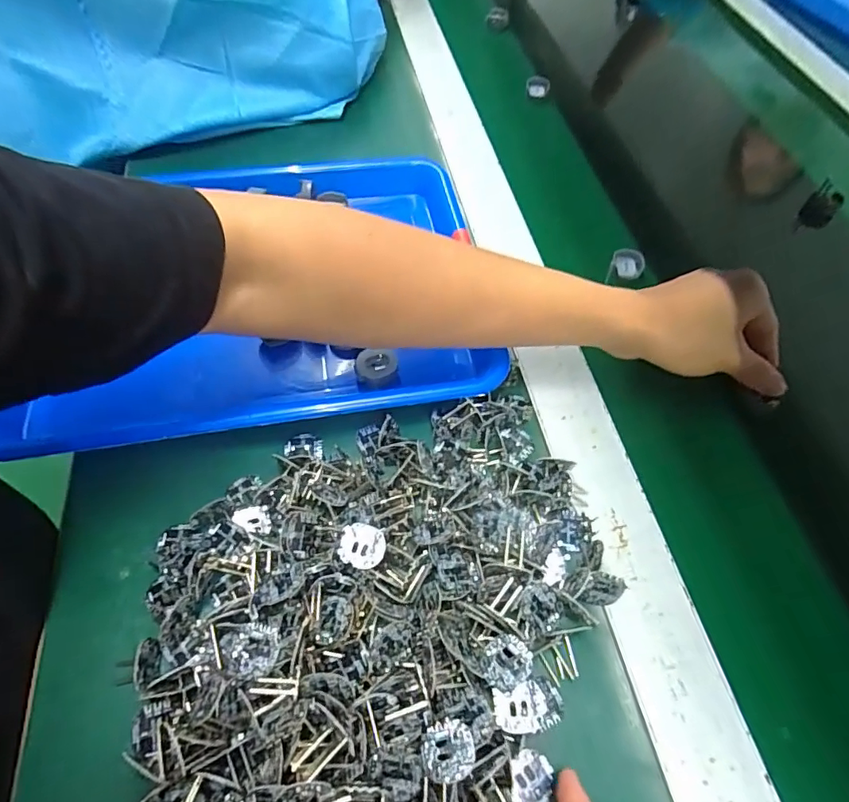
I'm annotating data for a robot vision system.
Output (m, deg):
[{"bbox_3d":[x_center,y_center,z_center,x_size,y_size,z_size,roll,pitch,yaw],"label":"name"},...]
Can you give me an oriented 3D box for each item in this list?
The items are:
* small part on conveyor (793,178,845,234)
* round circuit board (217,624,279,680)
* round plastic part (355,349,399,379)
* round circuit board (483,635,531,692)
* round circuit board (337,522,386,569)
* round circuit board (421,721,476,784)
[{"bbox_3d":[0.379,-0.184,0.500,0.028,0.045,0.010,26,38,8],"label":"small part on conveyor"},{"bbox_3d":[-0.084,0.120,0.249,0.027,0.005,0.023,-2,57,-3],"label":"round circuit board"},{"bbox_3d":[-0.033,-0.026,0.356,0.028,0.008,0.020,-7,58,-7],"label":"round plastic part"},{"bbox_3d":[0.040,0.126,0.251,0.024,0.005,0.021,-37,65,-23],"label":"round circuit board"},{"bbox_3d":[-0.034,0.078,0.282,0.024,0.004,0.023,1,57,-1],"label":"round circuit board"},{"bbox_3d":[0.010,0.152,0.226,0.022,0.004,0.024,-8,27,4],"label":"round circuit board"}]

